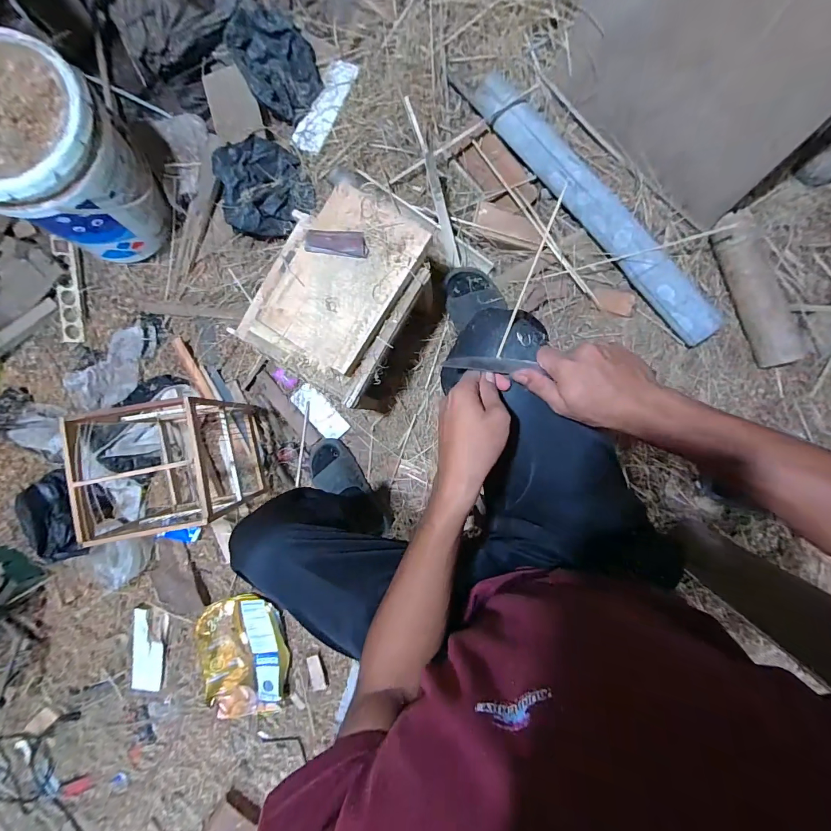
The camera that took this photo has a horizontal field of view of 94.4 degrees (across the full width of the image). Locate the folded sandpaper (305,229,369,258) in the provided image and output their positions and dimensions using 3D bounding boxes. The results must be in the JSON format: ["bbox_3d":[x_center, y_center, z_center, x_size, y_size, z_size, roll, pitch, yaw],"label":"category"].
[{"bbox_3d":[-0.137,-0.301,0.669,0.109,0.011,0.042,8,92,7],"label":"folded sandpaper"}]

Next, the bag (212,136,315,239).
[{"bbox_3d":[-0.376,-0.552,0.940,0.222,0.076,0.212,-32,87,7],"label":"bag"}]

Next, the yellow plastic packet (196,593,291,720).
[{"bbox_3d":[-0.431,0.609,0.979,0.222,0.051,0.291,-14,89,7],"label":"yellow plastic packet"}]

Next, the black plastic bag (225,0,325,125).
[{"bbox_3d":[-0.331,-0.844,0.910,0.170,0.084,0.211,-29,88,7],"label":"black plastic bag"}]

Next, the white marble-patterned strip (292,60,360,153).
[{"bbox_3d":[-0.223,-0.756,0.942,0.078,0.014,0.220,31,95,6],"label":"white marble-patterned strip"}]

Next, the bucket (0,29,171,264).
[{"bbox_3d":[-0.728,-0.529,0.837,0.289,0.366,0.298,0,91,7],"label":"bucket"}]

